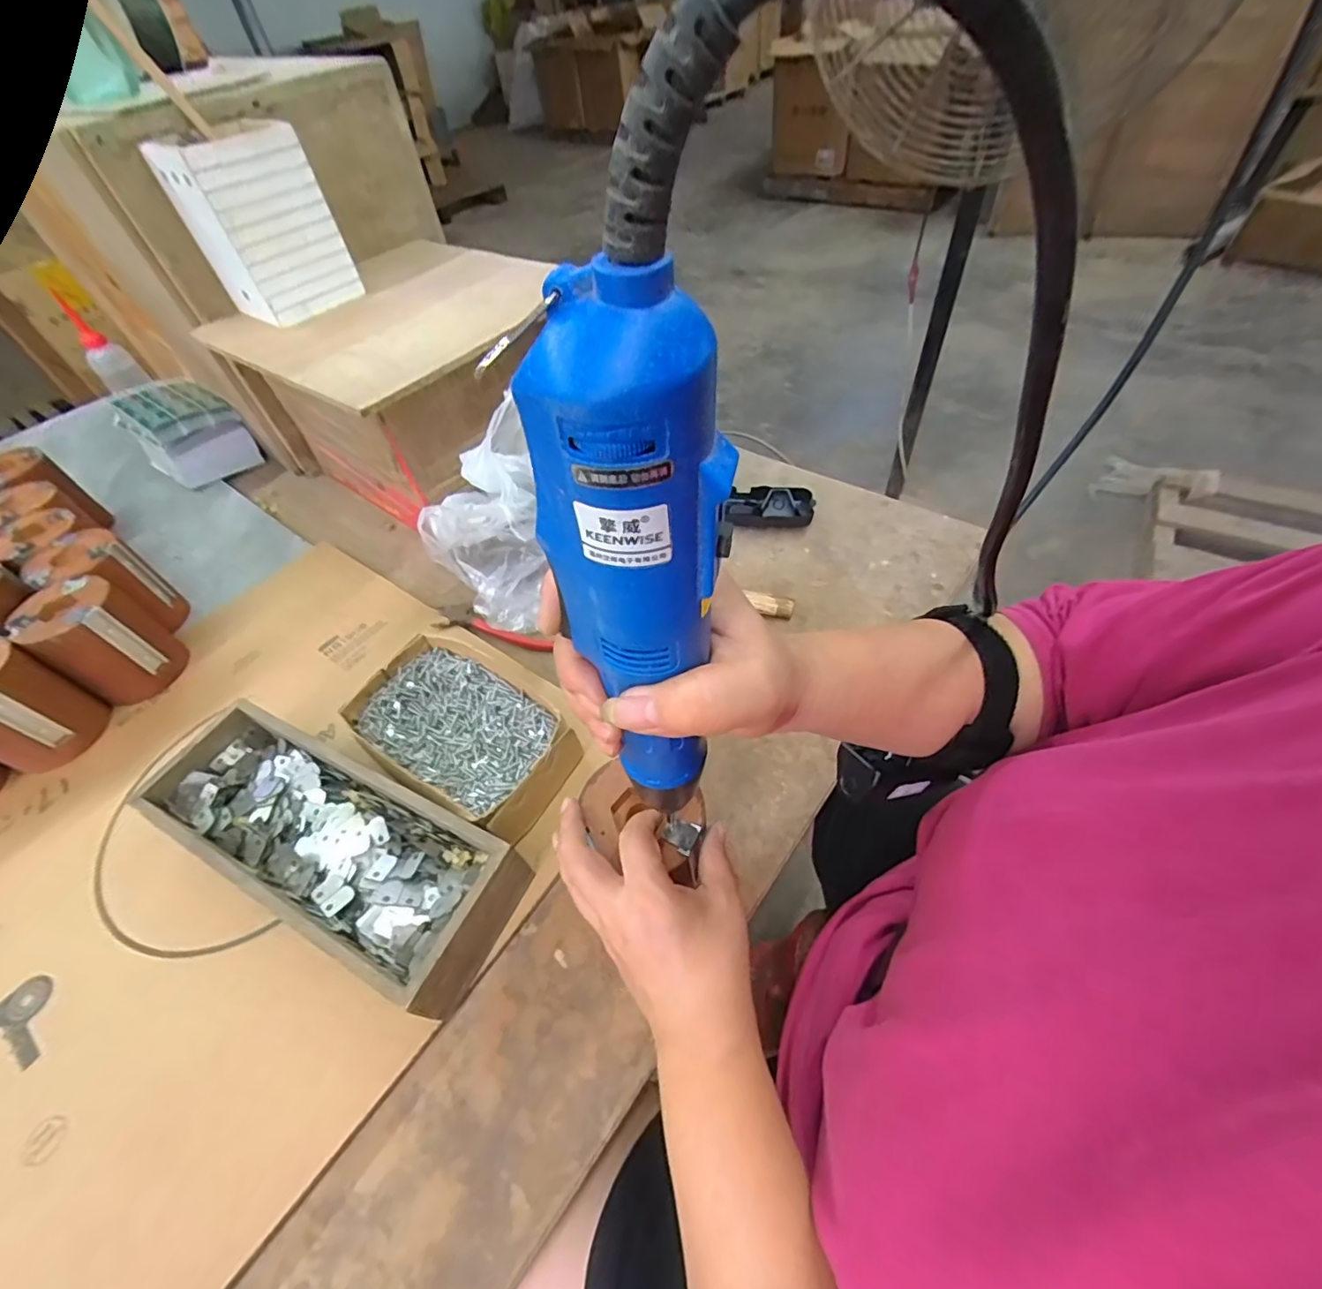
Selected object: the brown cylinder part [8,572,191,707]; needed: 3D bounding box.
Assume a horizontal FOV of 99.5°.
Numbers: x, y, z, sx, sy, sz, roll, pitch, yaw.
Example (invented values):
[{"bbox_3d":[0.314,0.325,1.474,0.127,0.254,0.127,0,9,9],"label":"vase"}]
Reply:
[{"bbox_3d":[-0.517,-0.004,0.521,0.070,0.098,0.075,29,59,25],"label":"brown cylinder part"}]

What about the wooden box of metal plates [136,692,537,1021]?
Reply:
[{"bbox_3d":[-0.235,0.141,0.403,0.280,0.060,0.098,19,56,20],"label":"wooden box of metal plates"}]

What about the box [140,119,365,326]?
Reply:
[{"bbox_3d":[-0.407,-0.428,0.573,0.097,0.138,0.106,34,62,28],"label":"box"}]

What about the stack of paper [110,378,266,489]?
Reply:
[{"bbox_3d":[-0.647,-0.290,0.762,0.136,0.093,0.107,27,59,24],"label":"stack of paper"}]

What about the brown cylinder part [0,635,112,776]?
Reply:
[{"bbox_3d":[-0.560,0.055,0.484,0.071,0.101,0.077,15,54,17],"label":"brown cylinder part"}]

